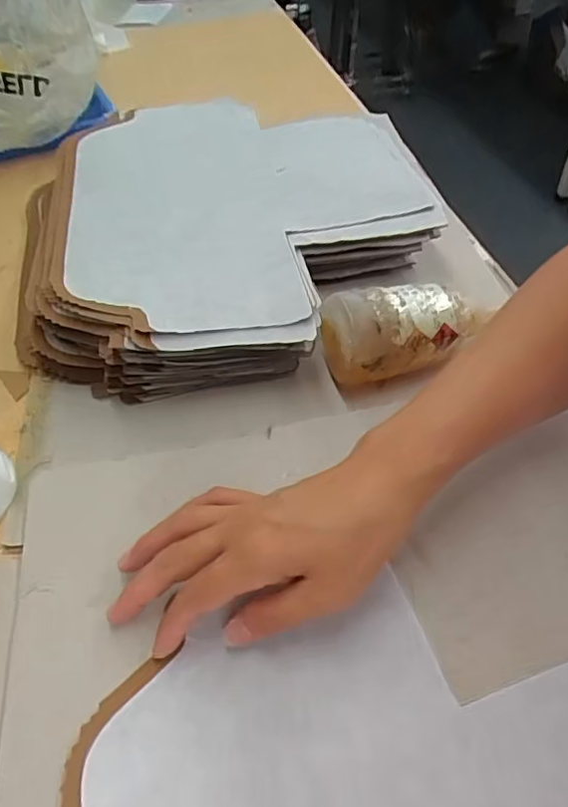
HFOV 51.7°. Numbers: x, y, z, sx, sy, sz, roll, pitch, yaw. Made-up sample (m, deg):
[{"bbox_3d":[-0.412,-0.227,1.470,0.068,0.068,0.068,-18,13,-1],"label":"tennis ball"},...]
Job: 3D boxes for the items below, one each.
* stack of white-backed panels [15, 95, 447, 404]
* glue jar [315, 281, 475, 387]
[{"bbox_3d":[-0.057,-0.168,0.550,0.362,0.072,0.385,-6,47,-1],"label":"stack of white-backed panels"},{"bbox_3d":[0.086,-0.054,0.429,0.107,0.056,0.059,-14,48,-9],"label":"glue jar"}]

